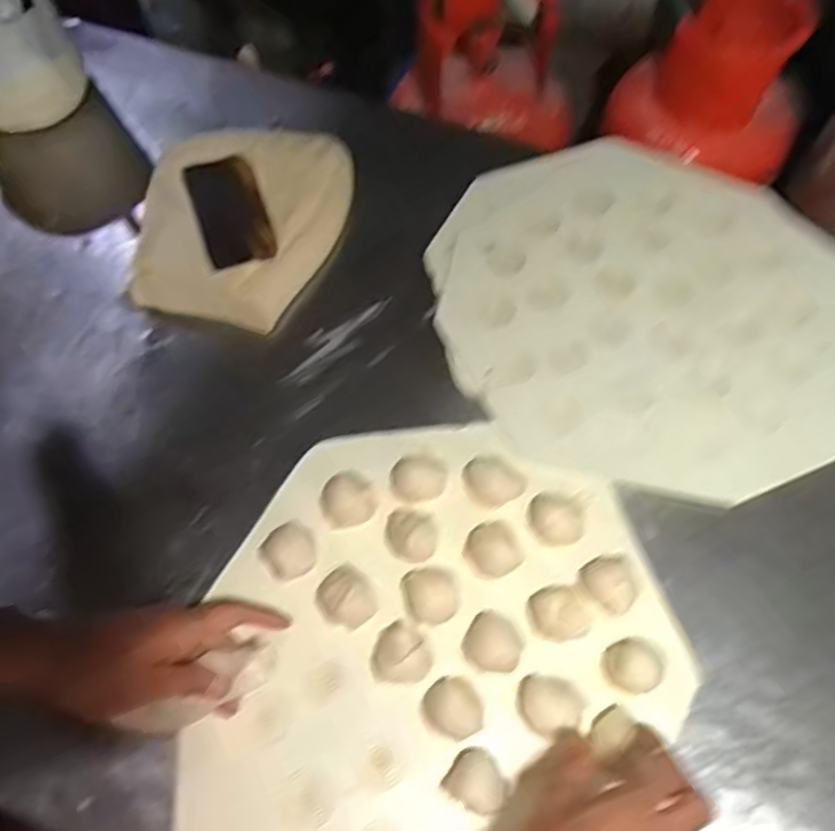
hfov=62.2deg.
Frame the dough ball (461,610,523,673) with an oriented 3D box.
[{"bbox_3d":[0.065,0.193,0.591,0.048,0.033,0.049,0,64,1],"label":"dough ball"}]

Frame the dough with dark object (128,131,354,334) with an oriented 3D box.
[{"bbox_3d":[-0.202,-0.224,0.783,0.224,0.073,0.245,12,64,7],"label":"dough with dark object"}]

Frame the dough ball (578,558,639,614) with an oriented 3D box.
[{"bbox_3d":[0.166,0.147,0.598,0.041,0.028,0.050,-25,66,-11],"label":"dough ball"}]

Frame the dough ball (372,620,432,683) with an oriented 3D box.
[{"bbox_3d":[-0.014,0.198,0.585,0.049,0.033,0.047,0,64,1],"label":"dough ball"}]

